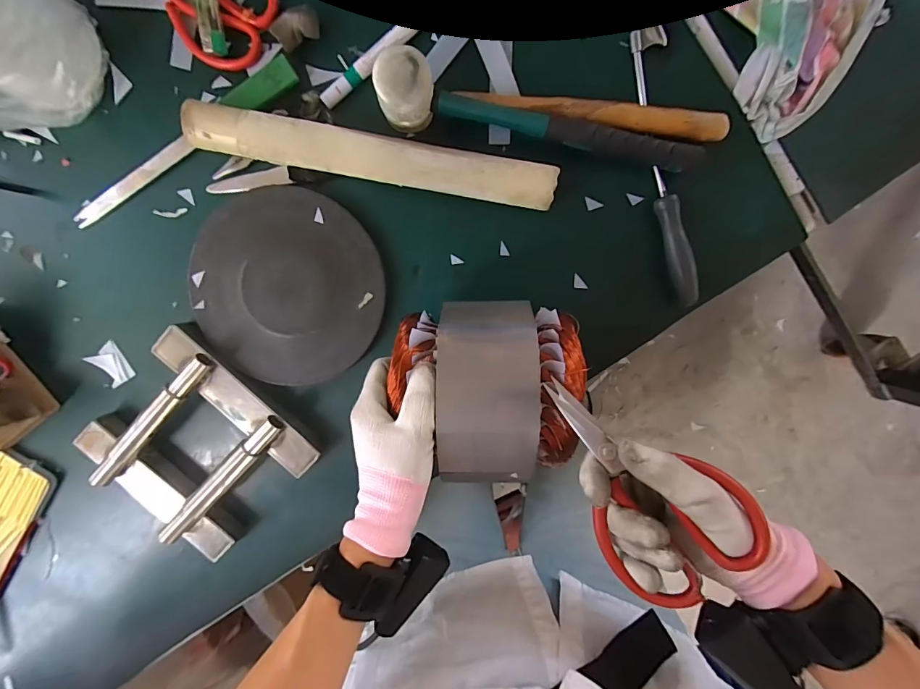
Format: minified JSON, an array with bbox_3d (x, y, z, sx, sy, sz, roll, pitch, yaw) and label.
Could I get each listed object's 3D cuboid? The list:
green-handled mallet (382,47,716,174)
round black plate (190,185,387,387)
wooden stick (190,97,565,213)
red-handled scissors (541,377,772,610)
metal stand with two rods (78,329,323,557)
[{"bbox_3d":[0.075,-0.198,0.358,0.285,0.071,0.043,9,99,1],"label":"green-handled mallet"},{"bbox_3d":[-0.173,-0.056,0.419,0.188,0.014,0.189,0,99,2],"label":"round black plate"},{"bbox_3d":[-0.081,-0.173,0.384,0.341,0.043,0.044,10,99,0],"label":"wooden stick"},{"bbox_3d":[0.114,0.088,0.274,0.093,0.014,0.156,-39,74,7],"label":"red-handled scissors"},{"bbox_3d":[-0.281,0.115,0.432,0.194,0.040,0.190,43,98,-4],"label":"metal stand with two rods"}]

